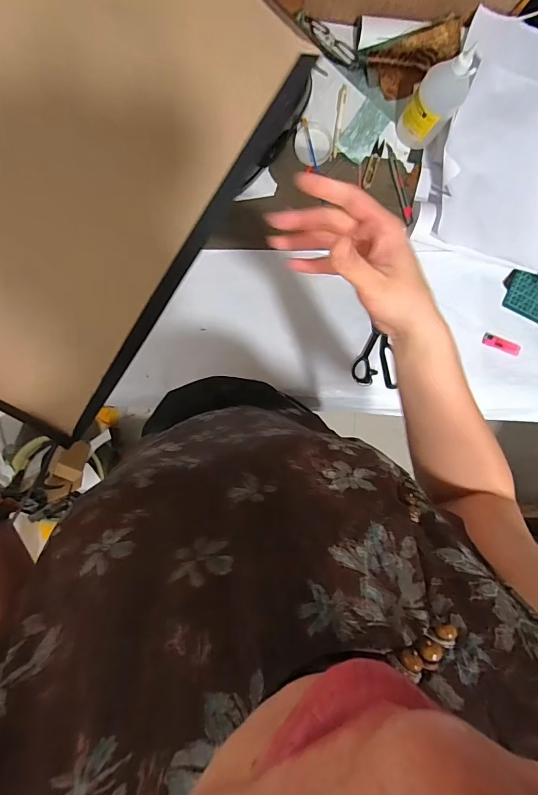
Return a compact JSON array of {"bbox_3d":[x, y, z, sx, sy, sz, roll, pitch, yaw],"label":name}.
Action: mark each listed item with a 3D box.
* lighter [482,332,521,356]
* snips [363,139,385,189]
[{"bbox_3d":[0.465,-0.106,0.800,0.081,0.007,0.025,20,90,-5],"label":"lighter"},{"bbox_3d":[0.203,-0.452,0.774,0.018,0.006,0.097,21,90,-5],"label":"snips"}]

